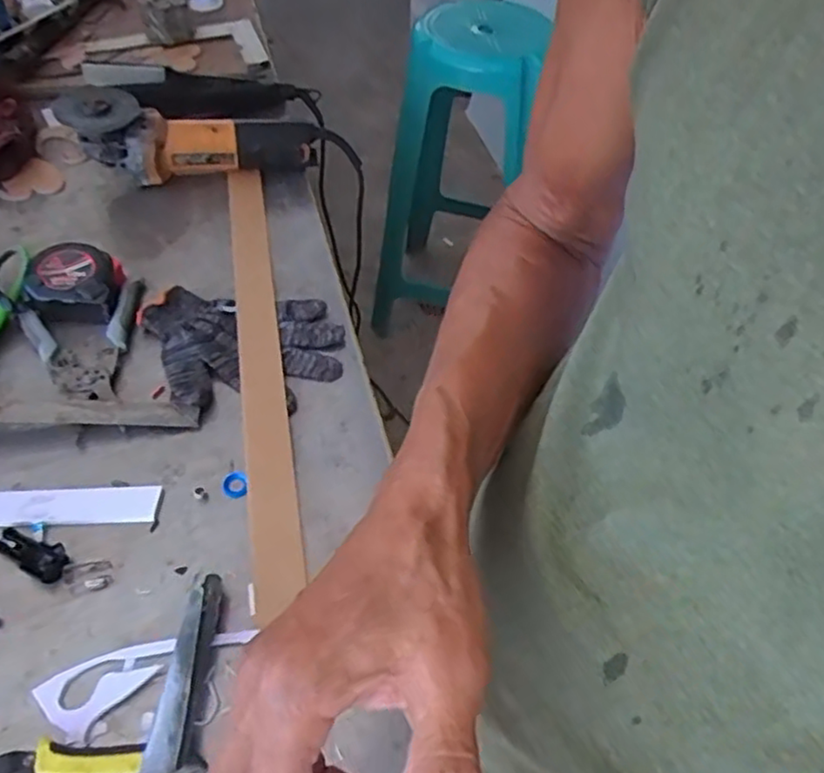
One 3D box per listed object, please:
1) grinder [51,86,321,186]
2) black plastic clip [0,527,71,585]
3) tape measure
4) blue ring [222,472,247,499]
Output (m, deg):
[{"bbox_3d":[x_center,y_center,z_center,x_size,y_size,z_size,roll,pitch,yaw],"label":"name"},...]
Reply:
[{"bbox_3d":[-0.258,-0.296,0.821,0.298,0.080,0.076,-4,50,-25],"label":"grinder"},{"bbox_3d":[-0.287,0.126,0.512,0.060,0.012,0.026,22,52,13],"label":"black plastic clip"},{"bbox_3d":[-0.330,-0.103,0.670,0.087,0.039,0.076,4,51,-2],"label":"tape measure"},{"bbox_3d":[-0.147,0.082,0.565,0.020,0.006,0.022,2,51,-3],"label":"blue ring"}]

